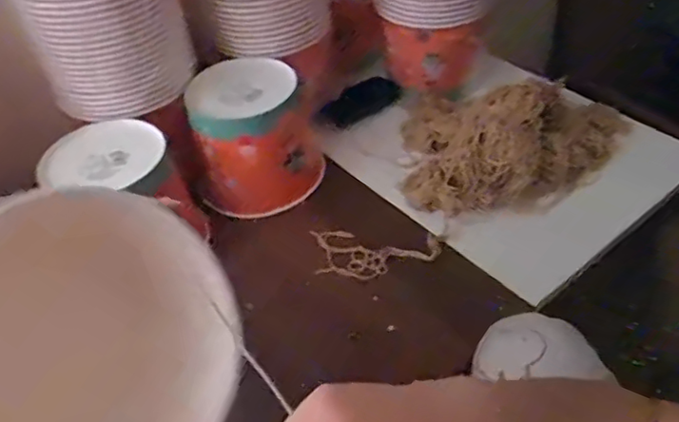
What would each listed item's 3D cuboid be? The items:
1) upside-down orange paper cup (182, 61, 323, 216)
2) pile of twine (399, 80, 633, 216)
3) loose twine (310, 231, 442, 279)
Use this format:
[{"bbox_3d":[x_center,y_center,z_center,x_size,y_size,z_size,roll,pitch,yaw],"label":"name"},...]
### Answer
[{"bbox_3d":[-0.102,-0.092,0.751,0.151,0.131,0.133,-10,45,-4],"label":"upside-down orange paper cup"},{"bbox_3d":[0.228,-0.091,0.758,0.316,0.087,0.163,-10,45,-4],"label":"pile of twine"},{"bbox_3d":[0.039,0.045,0.693,0.145,0.006,0.069,5,46,12],"label":"loose twine"}]

